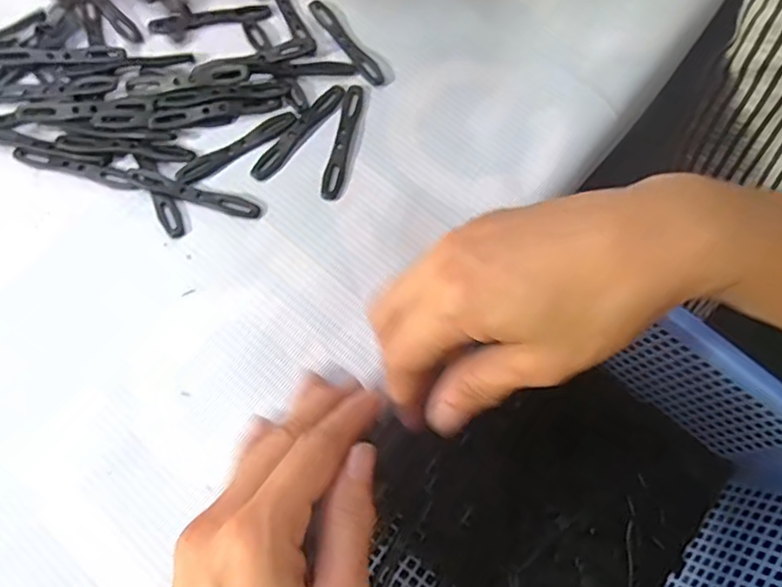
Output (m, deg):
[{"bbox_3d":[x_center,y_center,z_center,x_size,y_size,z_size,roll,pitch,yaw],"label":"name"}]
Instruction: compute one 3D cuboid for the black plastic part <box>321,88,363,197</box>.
[{"bbox_3d":[-0.025,-0.080,0.314,0.010,0.004,0.068,10,71,4],"label":"black plastic part"}]

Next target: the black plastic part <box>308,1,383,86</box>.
[{"bbox_3d":[-0.026,-0.141,0.335,0.009,0.004,0.067,-33,74,-11],"label":"black plastic part"}]

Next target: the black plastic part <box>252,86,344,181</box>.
[{"bbox_3d":[-0.048,-0.086,0.315,0.012,0.004,0.067,36,75,12],"label":"black plastic part"}]

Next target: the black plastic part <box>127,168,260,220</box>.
[{"bbox_3d":[-0.099,-0.050,0.302,0.067,0.005,0.010,16,71,6],"label":"black plastic part"}]

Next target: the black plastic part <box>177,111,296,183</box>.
[{"bbox_3d":[-0.079,-0.076,0.312,0.066,0.004,0.012,-34,74,-11],"label":"black plastic part"}]

